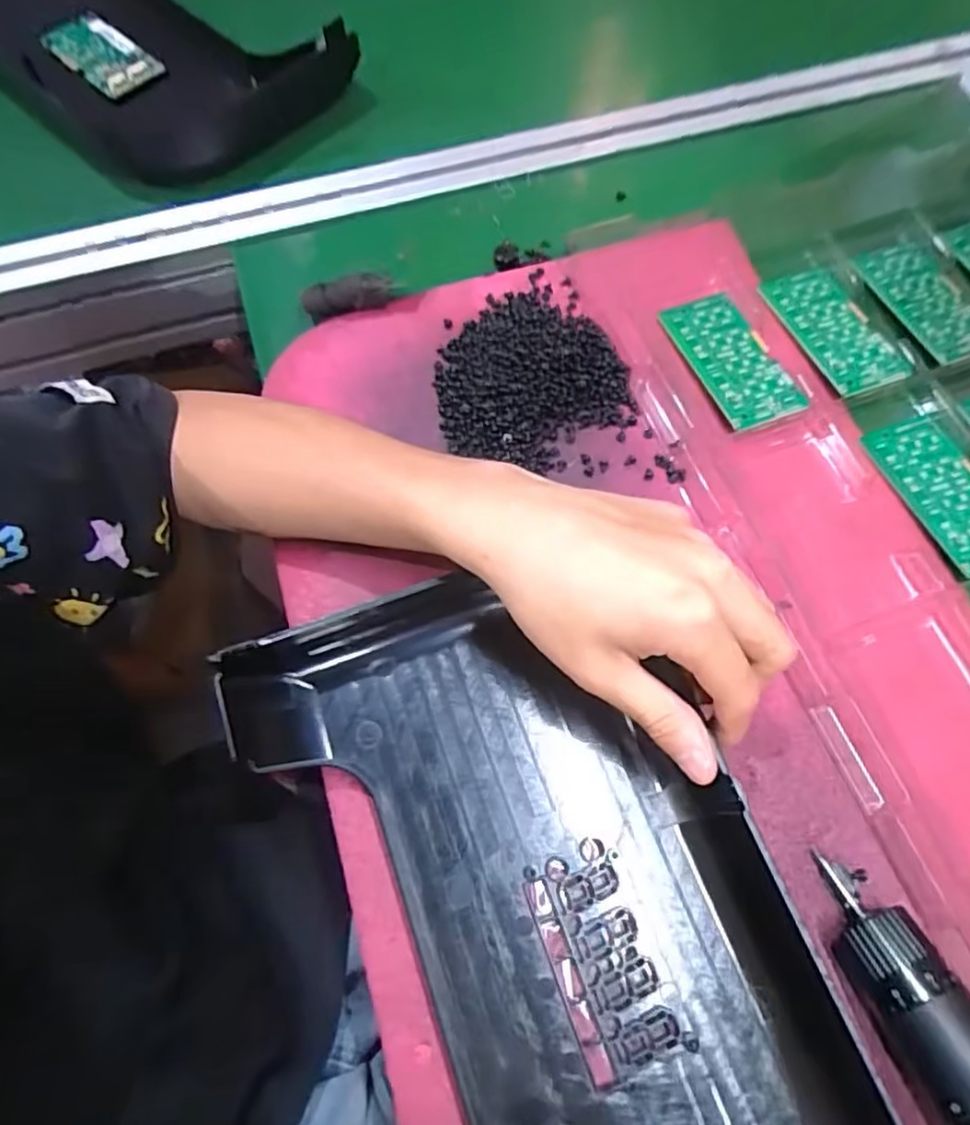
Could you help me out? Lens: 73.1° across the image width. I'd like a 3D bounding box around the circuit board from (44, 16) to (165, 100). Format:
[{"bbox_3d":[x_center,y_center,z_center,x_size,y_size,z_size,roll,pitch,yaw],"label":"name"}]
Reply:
[{"bbox_3d":[-0.303,-0.401,0.516,0.104,0.011,0.050,40,72,14],"label":"circuit board"}]

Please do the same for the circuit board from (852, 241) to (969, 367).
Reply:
[{"bbox_3d":[0.279,-0.166,0.413,0.052,0.004,0.095,-17,65,-7],"label":"circuit board"}]

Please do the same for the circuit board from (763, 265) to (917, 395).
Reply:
[{"bbox_3d":[0.212,-0.143,0.399,0.051,0.004,0.094,-18,69,-9],"label":"circuit board"}]

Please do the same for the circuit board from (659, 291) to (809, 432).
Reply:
[{"bbox_3d":[0.145,-0.121,0.388,0.048,0.005,0.093,-20,70,-9],"label":"circuit board"}]

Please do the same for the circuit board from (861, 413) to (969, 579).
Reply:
[{"bbox_3d":[0.254,-0.039,0.358,0.050,0.005,0.094,-19,69,-9],"label":"circuit board"}]

